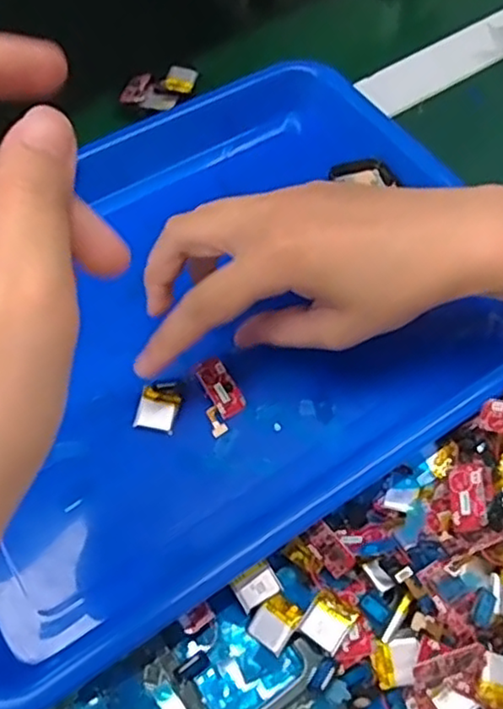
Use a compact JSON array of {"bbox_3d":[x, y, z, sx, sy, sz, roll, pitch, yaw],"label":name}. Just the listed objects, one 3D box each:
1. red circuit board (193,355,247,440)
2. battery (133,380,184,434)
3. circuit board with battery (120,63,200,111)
[{"bbox_3d":[-0.016,0.020,0.322,0.021,0.004,0.034,-29,82,-14],"label":"red circuit board"},{"bbox_3d":[-0.044,0.024,0.318,0.019,0.006,0.023,9,60,6],"label":"battery"},{"bbox_3d":[-0.062,-0.181,0.454,0.048,0.013,0.032,2,60,3],"label":"circuit board with battery"}]

